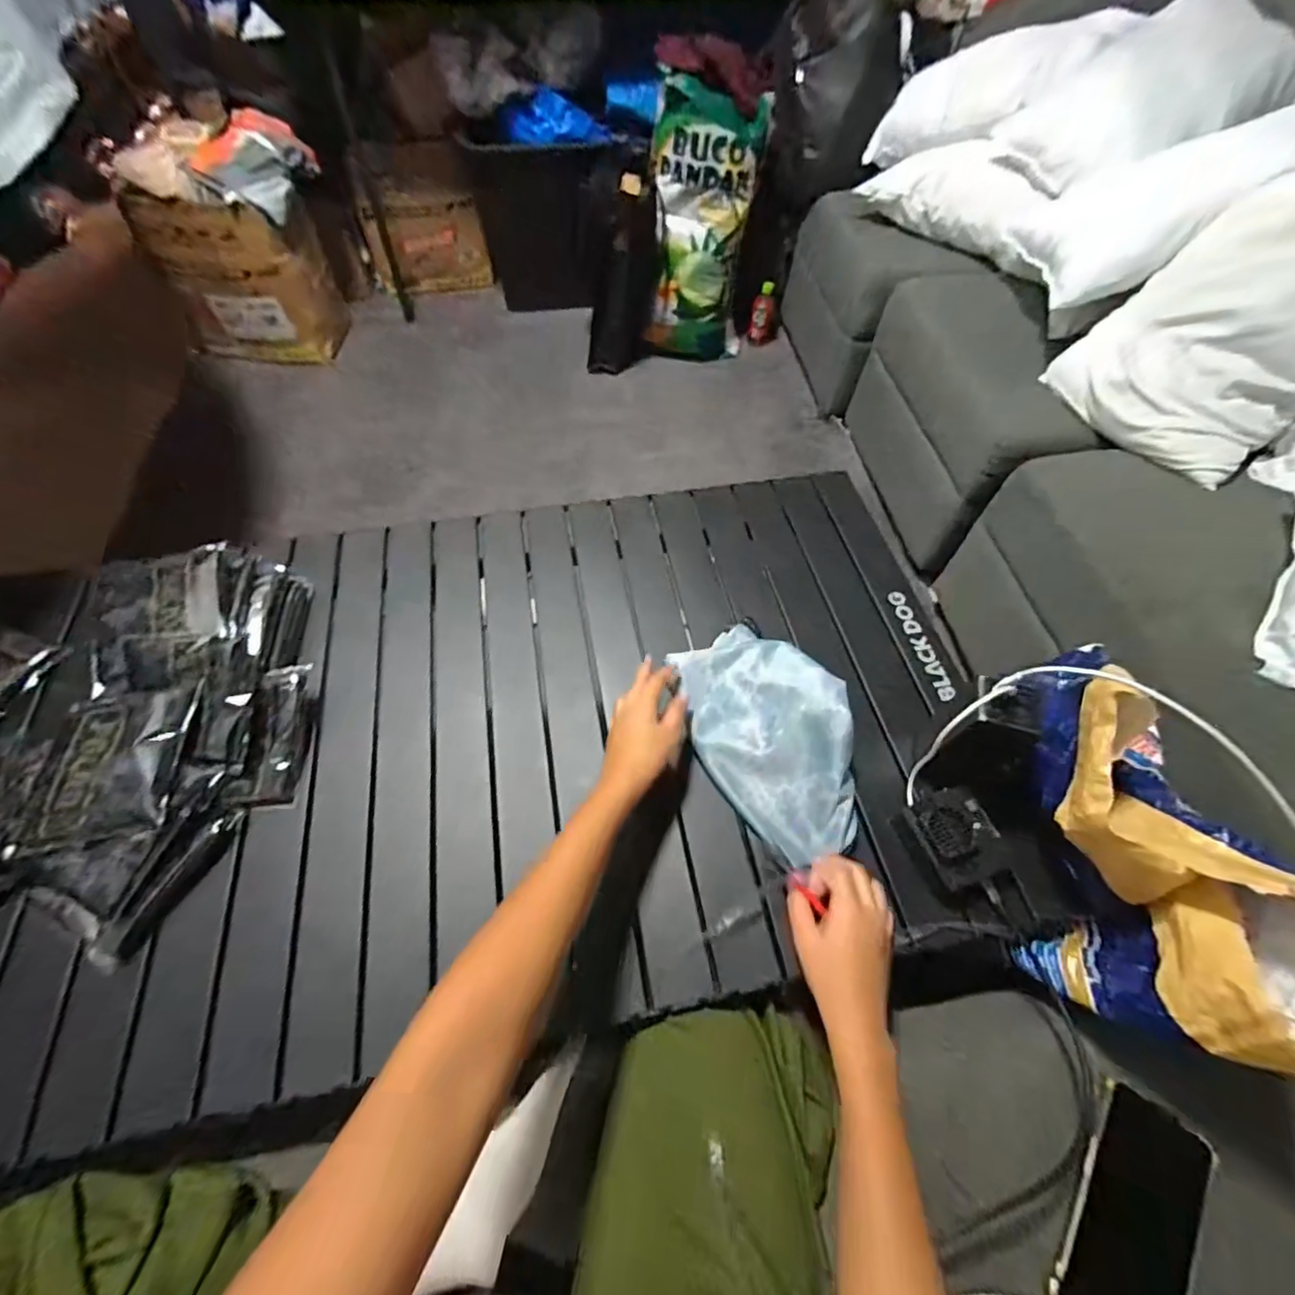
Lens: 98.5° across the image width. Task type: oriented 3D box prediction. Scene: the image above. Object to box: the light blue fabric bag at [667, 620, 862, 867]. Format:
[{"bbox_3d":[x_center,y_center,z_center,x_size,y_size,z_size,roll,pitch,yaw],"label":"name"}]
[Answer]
[{"bbox_3d":[0.118,0.079,0.550,0.137,0.068,0.235,-8,59,-6],"label":"light blue fabric bag"}]

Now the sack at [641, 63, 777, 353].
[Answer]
[{"bbox_3d":[0.144,-1.124,1.527,0.274,0.562,0.221,8,59,4],"label":"sack"}]

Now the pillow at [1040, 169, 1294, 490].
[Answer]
[{"bbox_3d":[0.902,-0.490,0.802,0.098,0.465,0.327,-16,67,-45],"label":"pillow"}]

